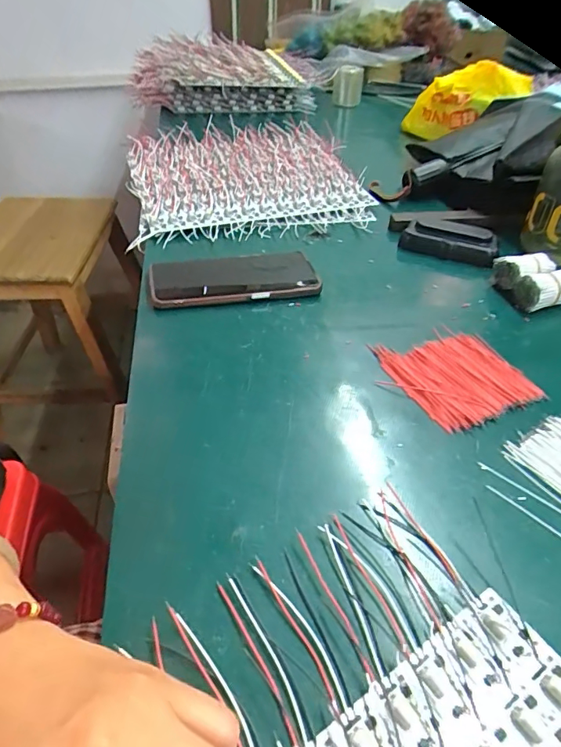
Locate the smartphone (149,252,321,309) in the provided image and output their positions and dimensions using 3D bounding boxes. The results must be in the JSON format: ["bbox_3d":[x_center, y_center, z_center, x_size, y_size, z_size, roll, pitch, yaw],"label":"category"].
[{"bbox_3d":[-0.046,-0.094,0.475,0.161,0.018,0.067,-7,44,-12],"label":"smartphone"}]

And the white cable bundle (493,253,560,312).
[{"bbox_3d":[0.252,-0.093,0.474,0.048,0.037,0.065,-7,44,-12],"label":"white cable bundle"}]

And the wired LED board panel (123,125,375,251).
[{"bbox_3d":[-0.053,-0.281,0.672,0.309,0.038,0.323,-6,44,-11],"label":"wired LED board panel"}]

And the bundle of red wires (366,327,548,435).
[{"bbox_3d":[0.141,-0.001,0.389,0.099,0.012,0.101,-16,47,-21],"label":"bundle of red wires"}]

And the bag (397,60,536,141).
[{"bbox_3d":[0.289,-0.431,0.759,0.197,0.087,0.082,-12,35,29],"label":"bag"}]

